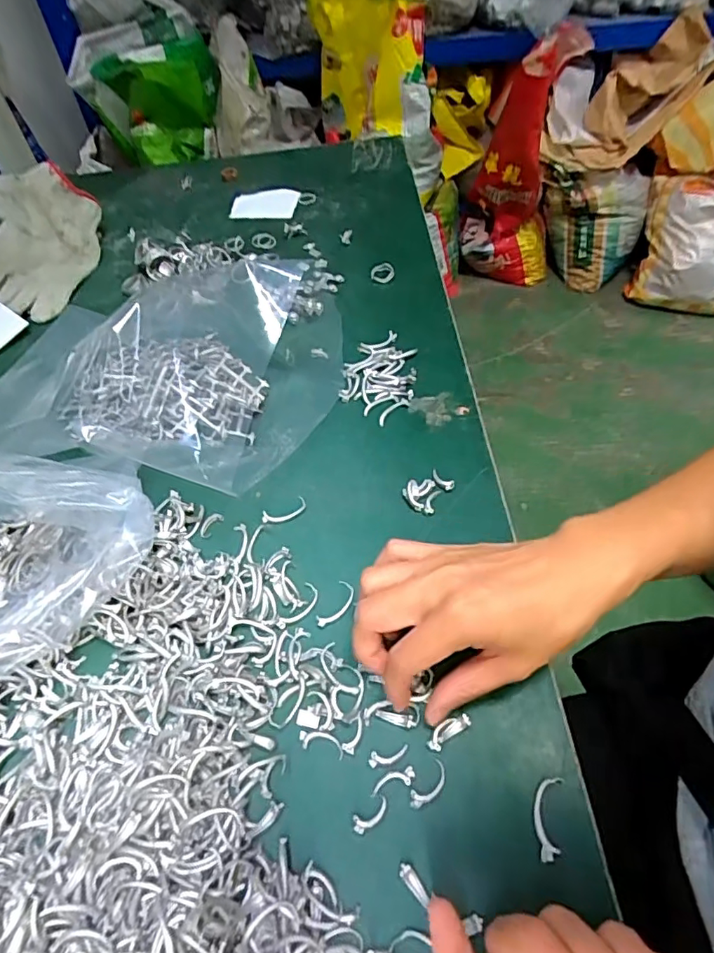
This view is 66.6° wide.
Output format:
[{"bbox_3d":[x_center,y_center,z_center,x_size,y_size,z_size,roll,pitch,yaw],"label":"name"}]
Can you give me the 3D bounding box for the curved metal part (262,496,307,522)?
[{"bbox_3d":[-0.050,0.024,0.373,0.031,0.004,0.012,-22,56,-13],"label":"curved metal part"}]

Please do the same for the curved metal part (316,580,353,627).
[{"bbox_3d":[-0.012,0.077,0.329,0.013,0.004,0.032,24,59,19],"label":"curved metal part"}]

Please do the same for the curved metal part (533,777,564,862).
[{"bbox_3d":[0.091,0.163,0.260,0.013,0.004,0.036,11,55,11],"label":"curved metal part"}]

